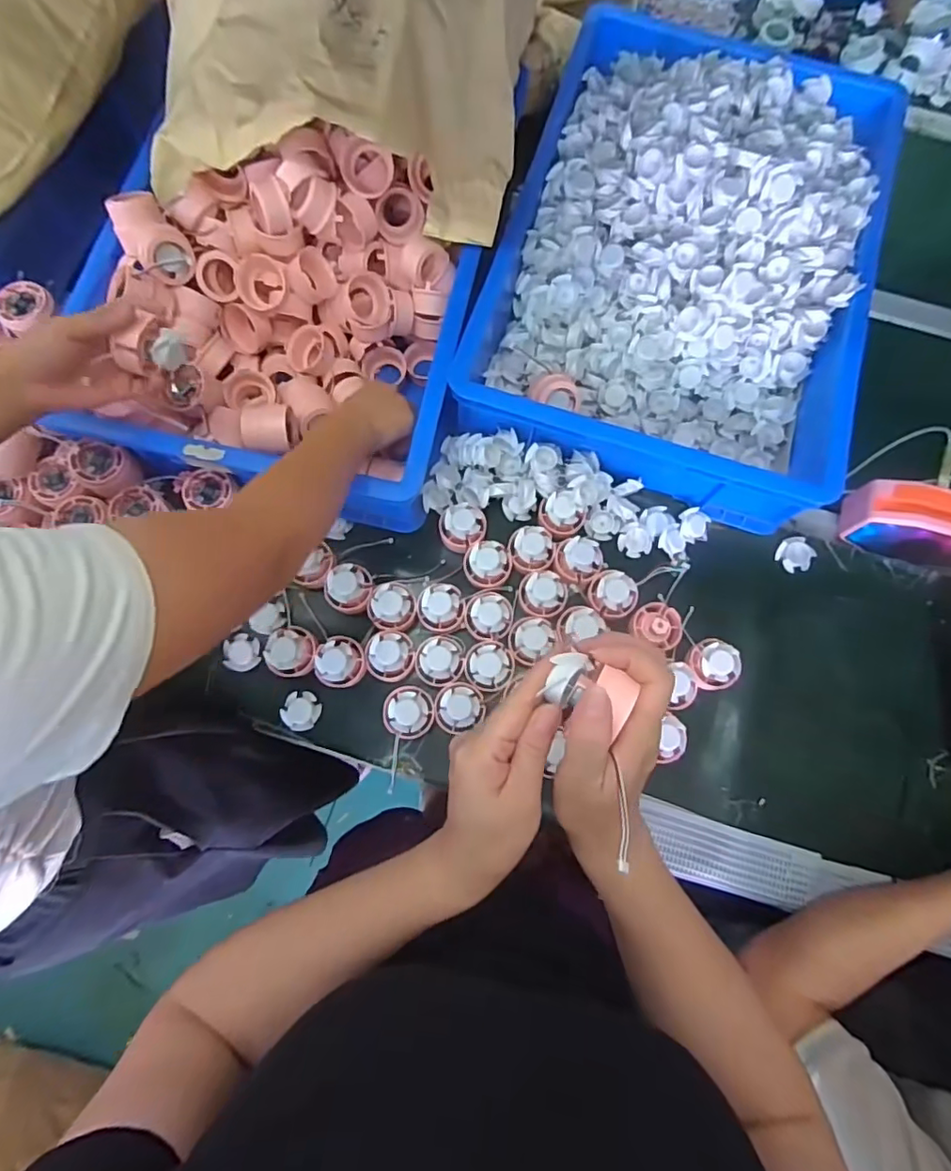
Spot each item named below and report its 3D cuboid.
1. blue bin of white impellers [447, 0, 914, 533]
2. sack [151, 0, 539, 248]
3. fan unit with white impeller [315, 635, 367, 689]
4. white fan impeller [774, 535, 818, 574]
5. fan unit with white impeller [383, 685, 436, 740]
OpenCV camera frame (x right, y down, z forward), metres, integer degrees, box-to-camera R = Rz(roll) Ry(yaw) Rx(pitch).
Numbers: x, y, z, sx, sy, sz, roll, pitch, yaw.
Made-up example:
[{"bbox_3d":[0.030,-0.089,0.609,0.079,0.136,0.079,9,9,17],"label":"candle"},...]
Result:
[{"bbox_3d":[0.255,-0.408,0.675,0.414,0.145,0.580,18,77,2],"label":"blue bin of white impellers"},{"bbox_3d":[-0.134,-0.594,0.579,0.387,0.166,0.347,12,77,1],"label":"sack"},{"bbox_3d":[-0.146,0.082,0.608,0.051,0.029,0.054,1,77,-2],"label":"fan unit with white impeller"},{"bbox_3d":[0.384,-0.037,0.673,0.040,0.011,0.042,0,77,-2],"label":"white fan impeller"},{"bbox_3d":[-0.071,0.136,0.600,0.053,0.026,0.054,0,77,-2],"label":"fan unit with white impeller"}]

